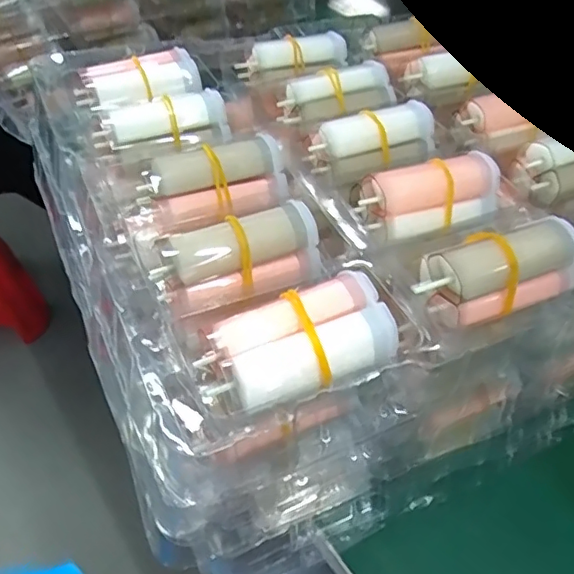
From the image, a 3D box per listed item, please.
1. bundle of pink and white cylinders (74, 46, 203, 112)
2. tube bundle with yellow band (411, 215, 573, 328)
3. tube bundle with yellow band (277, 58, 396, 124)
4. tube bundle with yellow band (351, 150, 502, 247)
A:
[{"bbox_3d":[-0.084,-0.120,0.322,0.069,0.019,0.030,-20,51,-22],"label":"bundle of pink and white cylinders"},{"bbox_3d":[0.089,-0.007,0.231,0.070,0.024,0.027,-14,49,-18],"label":"tube bundle with yellow band"},{"bbox_3d":[0.029,-0.113,0.326,0.073,0.021,0.019,-19,50,-21],"label":"tube bundle with yellow band"},{"bbox_3d":[0.068,-0.046,0.267,0.066,0.029,0.034,-14,49,-17],"label":"tube bundle with yellow band"}]

